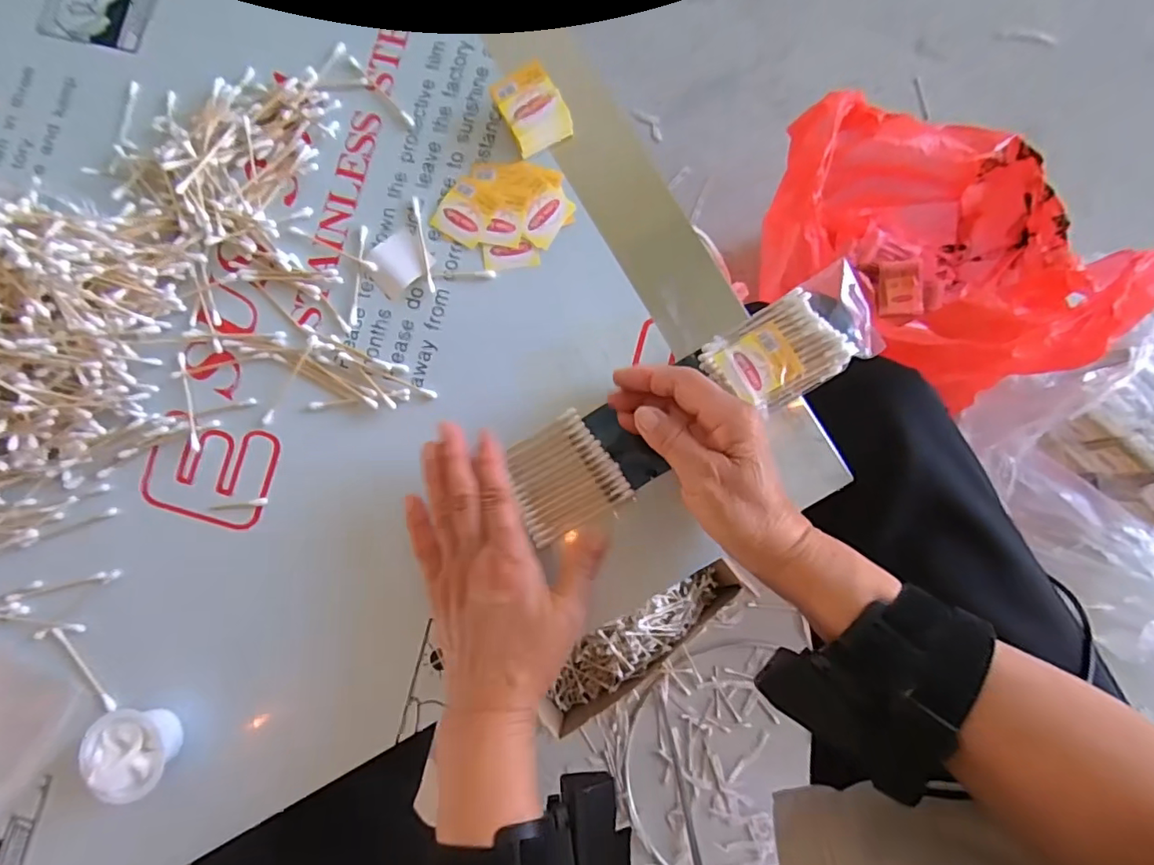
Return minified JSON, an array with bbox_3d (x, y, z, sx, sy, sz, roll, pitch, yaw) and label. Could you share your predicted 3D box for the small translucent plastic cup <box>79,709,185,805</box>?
[{"bbox_3d":[-0.286,0.205,0.360,0.050,0.038,0.055,0,85,4],"label":"small translucent plastic cup"}]

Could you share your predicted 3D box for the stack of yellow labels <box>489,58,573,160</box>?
[{"bbox_3d":[-0.032,-0.227,0.390,0.041,0.026,0.055,-28,83,1],"label":"stack of yellow labels"}]

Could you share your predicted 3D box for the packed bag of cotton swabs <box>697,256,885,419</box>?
[{"bbox_3d":[0.140,-0.057,0.354,0.107,0.022,0.061,-31,87,-2],"label":"packed bag of cotton swabs"}]

